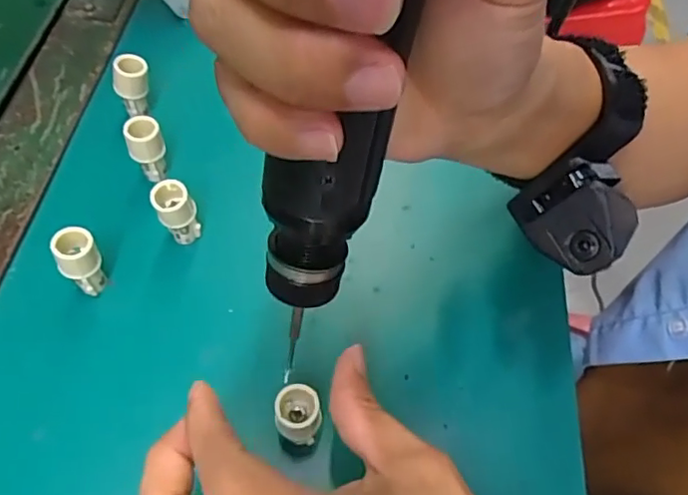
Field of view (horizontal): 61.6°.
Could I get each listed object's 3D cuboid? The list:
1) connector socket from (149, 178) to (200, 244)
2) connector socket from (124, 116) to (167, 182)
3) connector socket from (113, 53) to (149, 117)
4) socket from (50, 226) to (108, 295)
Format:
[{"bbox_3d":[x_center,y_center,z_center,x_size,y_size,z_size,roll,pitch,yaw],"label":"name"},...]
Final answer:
[{"bbox_3d":[-0.090,-0.017,0.313,0.020,0.042,0.015,-24,61,-14],"label":"connector socket"},{"bbox_3d":[-0.114,-0.055,0.336,0.020,0.039,0.018,-20,61,-12],"label":"connector socket"},{"bbox_3d":[-0.131,-0.099,0.361,0.022,0.041,0.015,-20,61,-12],"label":"connector socket"},{"bbox_3d":[-0.134,0.008,0.297,0.020,0.040,0.016,-36,65,-20],"label":"socket"}]

